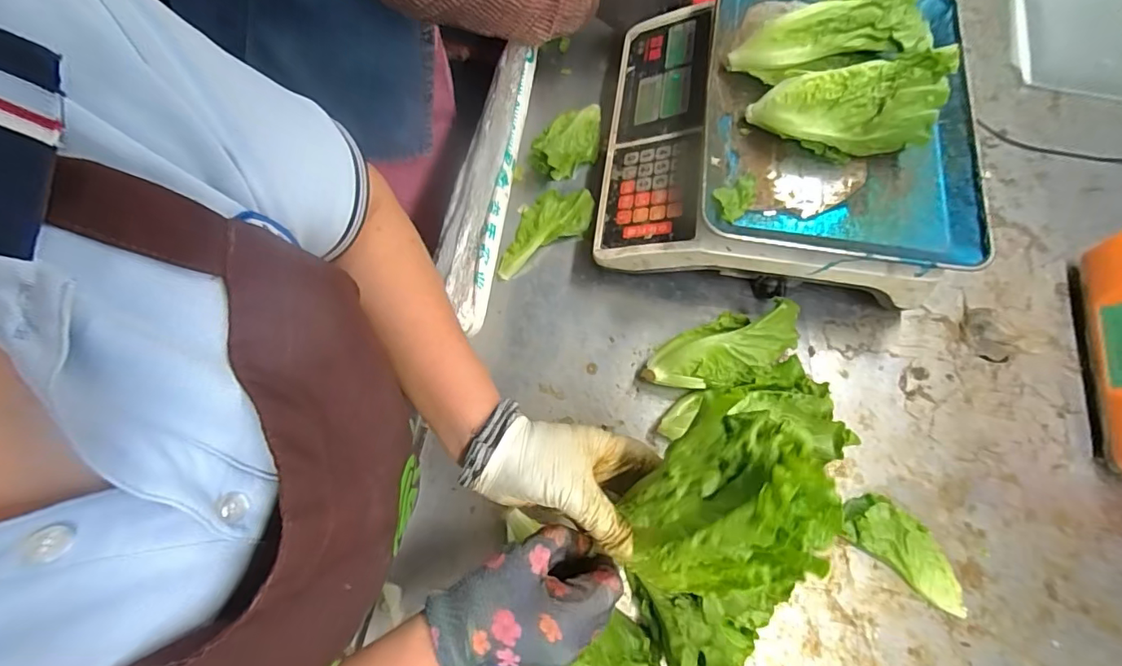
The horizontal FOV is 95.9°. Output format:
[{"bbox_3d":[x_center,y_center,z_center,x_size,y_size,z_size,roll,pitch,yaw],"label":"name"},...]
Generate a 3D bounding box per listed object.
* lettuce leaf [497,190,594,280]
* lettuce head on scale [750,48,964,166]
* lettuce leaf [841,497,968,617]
[{"bbox_3d":[-0.025,-0.115,0.537,0.120,0.022,0.060,-32,74,-10],"label":"lettuce leaf"},{"bbox_3d":[0.249,-0.193,0.438,0.147,0.064,0.058,1,70,1],"label":"lettuce head on scale"},{"bbox_3d":[0.296,0.185,0.428,0.108,0.026,0.046,36,75,11],"label":"lettuce leaf"}]

